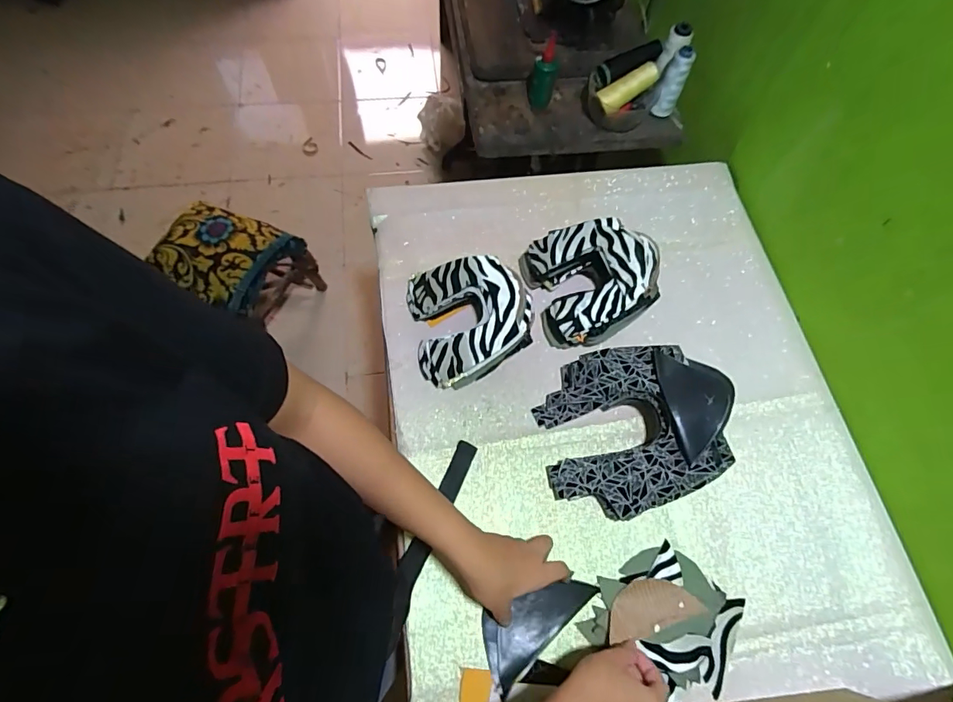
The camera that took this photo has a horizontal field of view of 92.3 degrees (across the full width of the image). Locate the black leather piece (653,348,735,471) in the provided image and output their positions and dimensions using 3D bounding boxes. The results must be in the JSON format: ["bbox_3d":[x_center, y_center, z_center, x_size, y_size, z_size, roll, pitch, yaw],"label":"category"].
[{"bbox_3d":[0.256,0.055,0.527,0.072,0.020,0.124,-20,64,18],"label":"black leather piece"}]

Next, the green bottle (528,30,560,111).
[{"bbox_3d":[0.119,-0.494,0.809,0.048,0.108,0.060,7,65,1],"label":"green bottle"}]

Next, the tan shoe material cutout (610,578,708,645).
[{"bbox_3d":[0.192,0.280,0.504,0.105,0.011,0.051,-16,67,-10],"label":"tan shoe material cutout"}]

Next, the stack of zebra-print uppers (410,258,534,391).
[{"bbox_3d":[-0.005,-0.048,0.621,0.163,0.080,0.167,-10,66,-7],"label":"stack of zebra-print uppers"}]

